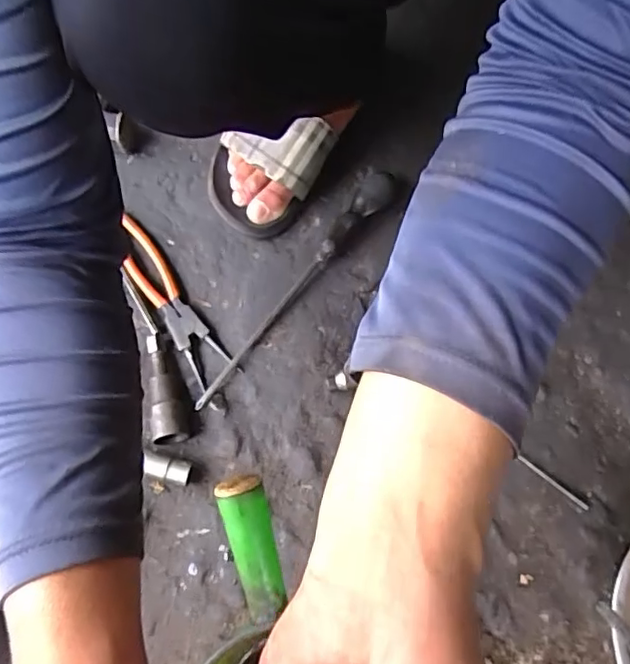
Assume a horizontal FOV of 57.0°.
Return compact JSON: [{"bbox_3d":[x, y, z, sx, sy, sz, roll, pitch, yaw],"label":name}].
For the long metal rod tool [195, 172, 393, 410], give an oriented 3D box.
[{"bbox_3d":[-0.014,-0.045,0.569,0.039,0.031,0.295,33,74,12],"label":"long metal rod tool"}]

